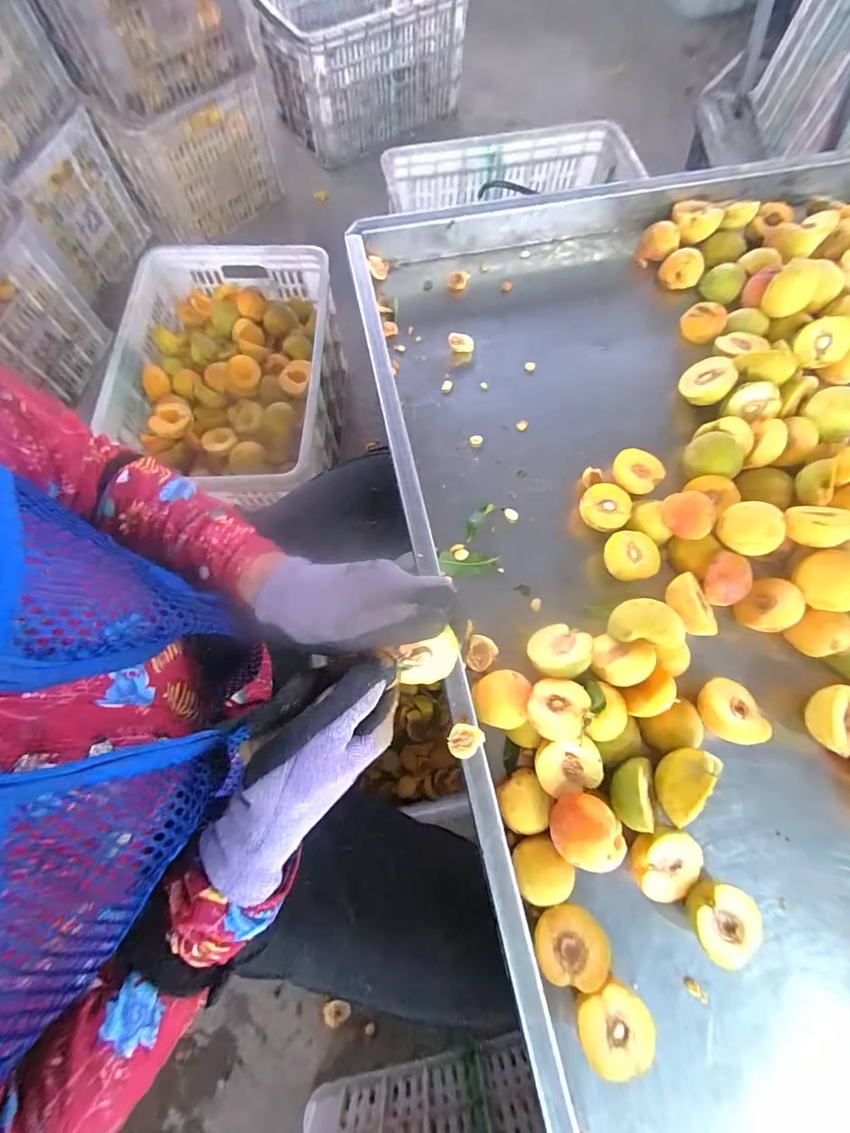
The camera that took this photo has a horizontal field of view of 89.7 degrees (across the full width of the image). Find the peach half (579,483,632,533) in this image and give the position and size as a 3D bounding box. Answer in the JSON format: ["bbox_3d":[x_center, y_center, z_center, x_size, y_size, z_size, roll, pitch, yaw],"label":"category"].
[{"bbox_3d":[0.204,-0.065,0.491,0.052,0.031,0.053,0,72,0],"label":"peach half"}]

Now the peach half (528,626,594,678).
[{"bbox_3d":[0.135,0.090,0.428,0.061,0.026,0.060,-25,36,-15],"label":"peach half"}]

